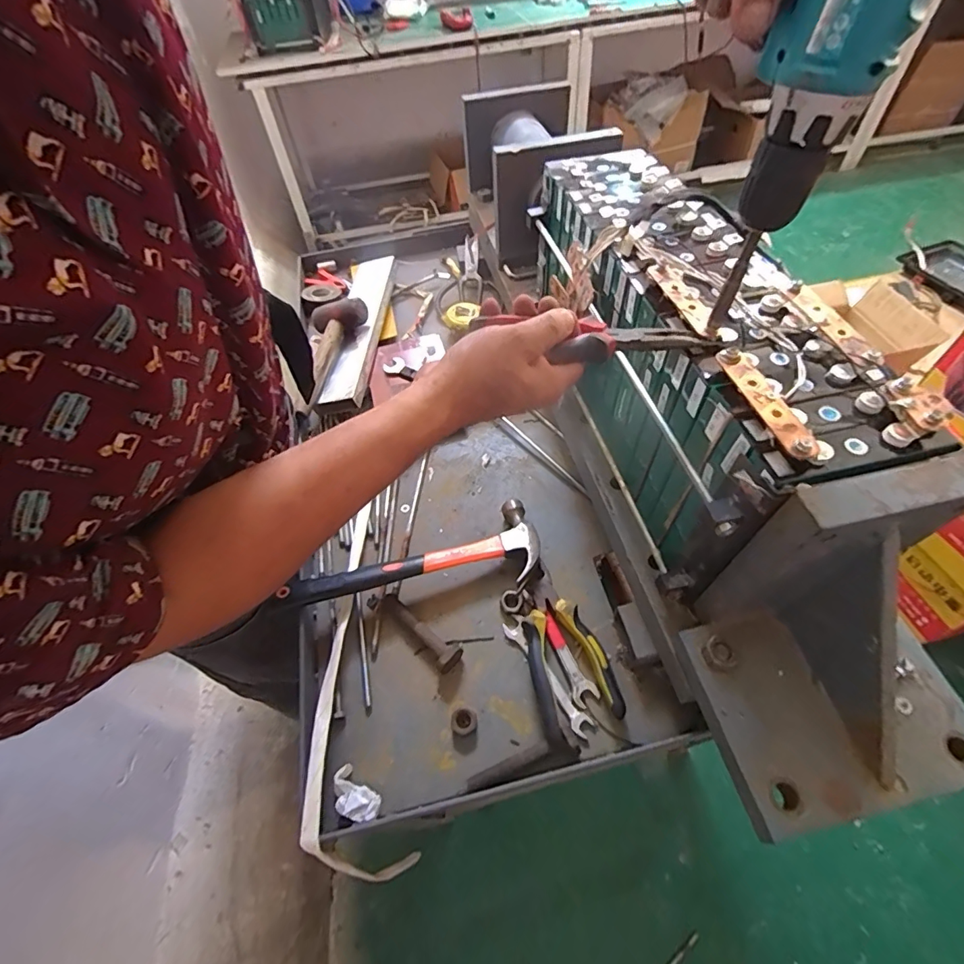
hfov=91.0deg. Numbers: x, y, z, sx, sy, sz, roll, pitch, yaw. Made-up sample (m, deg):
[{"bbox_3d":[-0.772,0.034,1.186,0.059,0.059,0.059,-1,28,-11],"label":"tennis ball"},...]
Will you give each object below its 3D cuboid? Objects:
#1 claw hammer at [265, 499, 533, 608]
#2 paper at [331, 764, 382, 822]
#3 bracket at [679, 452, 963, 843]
[{"bbox_3d":[-0.088,0.093,0.583,0.315,0.032,0.108,-12,55,-4],"label":"claw hammer"},{"bbox_3d":[-0.128,0.309,0.466,0.058,0.020,0.030,32,63,24],"label":"paper"},{"bbox_3d":[0.284,0.122,0.338,0.195,0.197,0.181,-11,55,-4],"label":"bracket"}]

